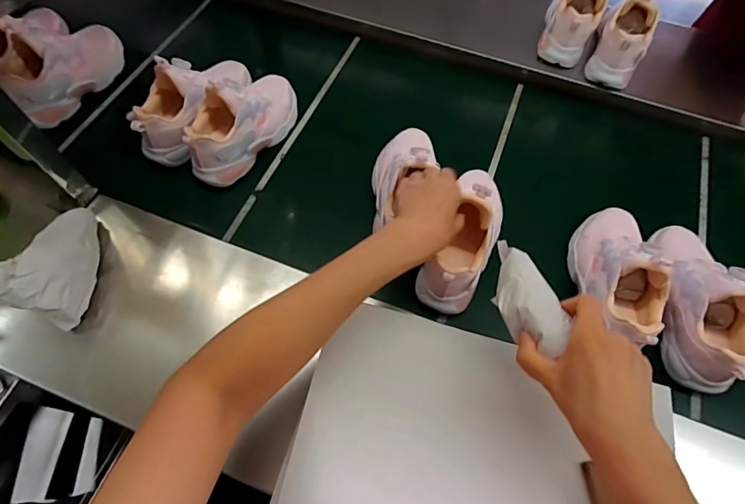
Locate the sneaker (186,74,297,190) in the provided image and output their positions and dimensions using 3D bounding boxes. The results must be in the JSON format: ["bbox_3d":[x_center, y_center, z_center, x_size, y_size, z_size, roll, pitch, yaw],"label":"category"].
[{"bbox_3d":[-0.193,-0.206,0.632,0.087,0.104,0.215,32,66,13],"label":"sneaker"}]

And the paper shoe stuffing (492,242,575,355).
[{"bbox_3d":[0.139,0.038,0.402,0.044,0.034,0.128,-3,44,-5],"label":"paper shoe stuffing"}]

